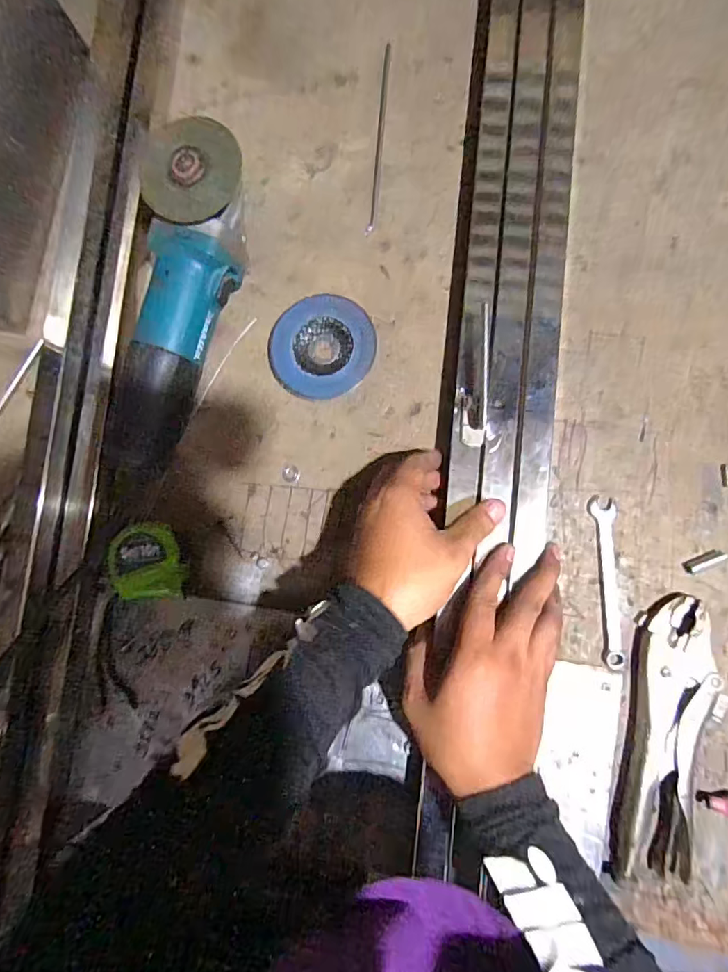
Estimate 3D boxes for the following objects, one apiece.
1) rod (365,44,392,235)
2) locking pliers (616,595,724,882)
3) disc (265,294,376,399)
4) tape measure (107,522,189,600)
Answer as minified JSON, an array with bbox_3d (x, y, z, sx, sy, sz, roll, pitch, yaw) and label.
[{"bbox_3d":[0.015,-0.333,0.483,0.007,0.004,0.191,6,85,7],"label":"rod"},{"bbox_3d":[0.247,0.200,0.401,0.055,0.015,0.214,10,86,7],"label":"locking pliers"},{"bbox_3d":[-0.039,-0.129,0.467,0.096,0.007,0.095,-1,84,6],"label":"disc"},{"bbox_3d":[-0.190,0.067,0.448,0.062,0.031,0.065,-8,84,6],"label":"tape measure"}]

